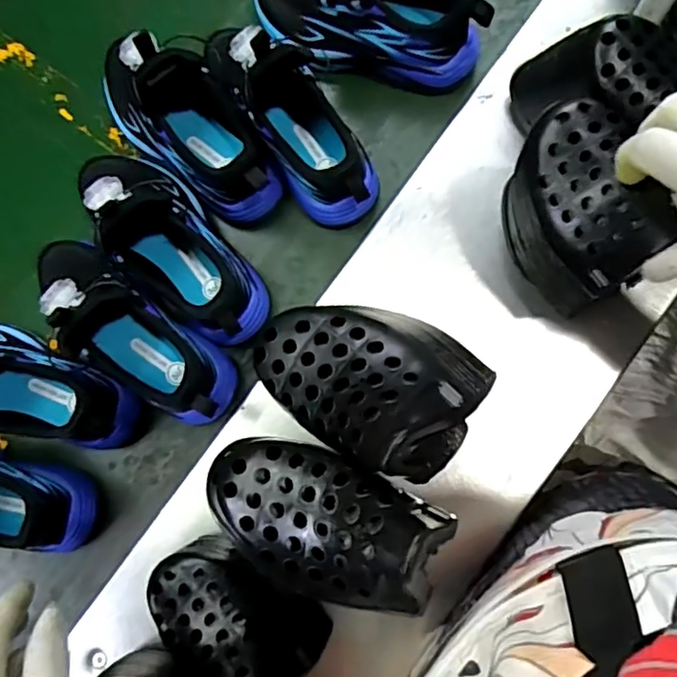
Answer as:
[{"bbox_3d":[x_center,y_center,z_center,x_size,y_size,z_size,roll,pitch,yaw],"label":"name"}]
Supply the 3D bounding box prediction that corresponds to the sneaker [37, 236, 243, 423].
[{"bbox_3d":[-0.177,-0.010,0.486,0.206,0.132,0.062,37,86,5],"label":"sneaker"}]

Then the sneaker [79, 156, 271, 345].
[{"bbox_3d":[-0.138,-0.079,0.499,0.086,0.125,0.190,-37,84,-2],"label":"sneaker"}]

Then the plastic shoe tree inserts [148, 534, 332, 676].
[{"bbox_3d":[-0.074,0.199,0.437,0.126,0.089,0.081,43,87,6],"label":"plastic shoe tree inserts"}]

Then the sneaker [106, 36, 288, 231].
[{"bbox_3d":[-0.135,-0.189,0.523,0.209,0.130,0.075,40,86,6],"label":"sneaker"}]

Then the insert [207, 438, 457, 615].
[{"bbox_3d":[-0.012,0.104,0.341,0.142,0.071,0.075,18,85,4],"label":"insert"}]

